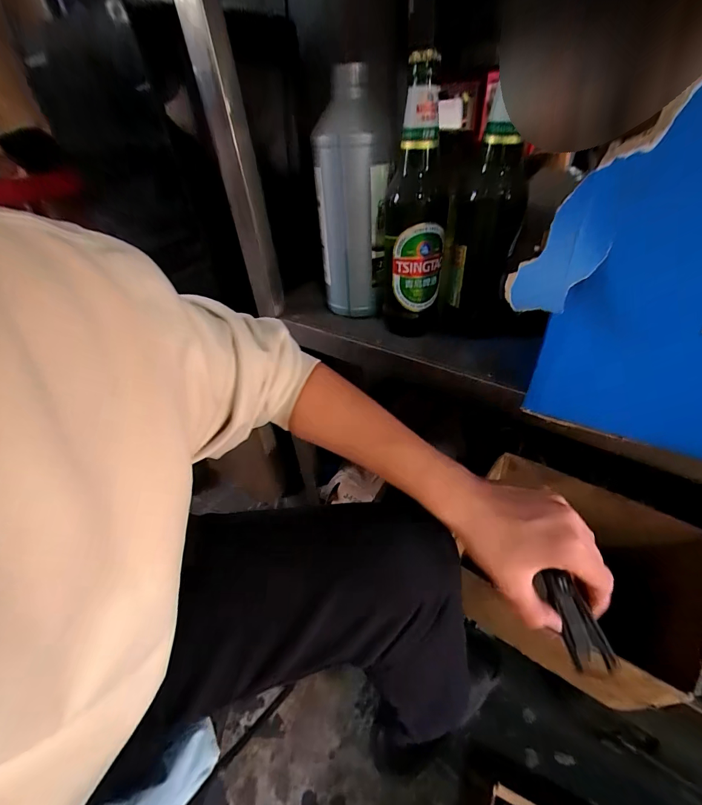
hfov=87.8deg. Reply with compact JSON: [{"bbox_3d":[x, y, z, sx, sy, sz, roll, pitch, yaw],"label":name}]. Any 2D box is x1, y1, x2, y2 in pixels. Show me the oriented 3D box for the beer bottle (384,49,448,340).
[{"bbox_3d":[0.069,-0.197,0.389,0.065,0.247,0.057,0,41,5],"label":"beer bottle"}]

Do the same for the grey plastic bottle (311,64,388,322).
[{"bbox_3d":[-0.001,-0.224,0.426,0.074,0.238,0.063,-9,41,-5],"label":"grey plastic bottle"}]

